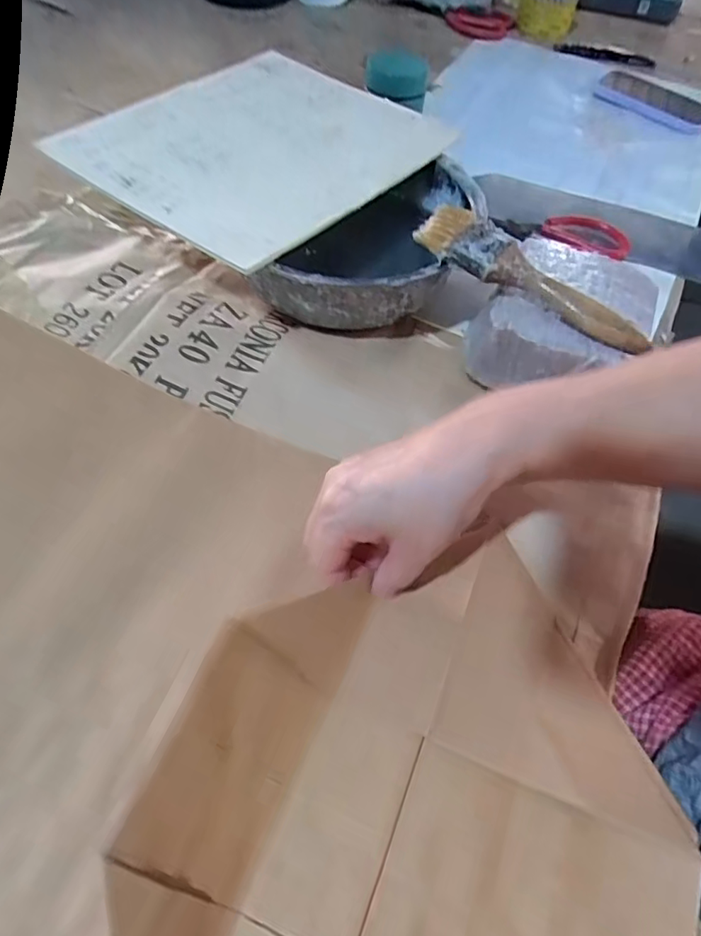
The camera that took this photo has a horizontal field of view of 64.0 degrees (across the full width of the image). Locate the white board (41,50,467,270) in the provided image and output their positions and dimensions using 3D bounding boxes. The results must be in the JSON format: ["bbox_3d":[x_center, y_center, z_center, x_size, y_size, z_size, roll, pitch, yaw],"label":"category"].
[{"bbox_3d":[-0.074,-0.288,0.493,0.244,0.012,0.301,33,58,18],"label":"white board"}]

